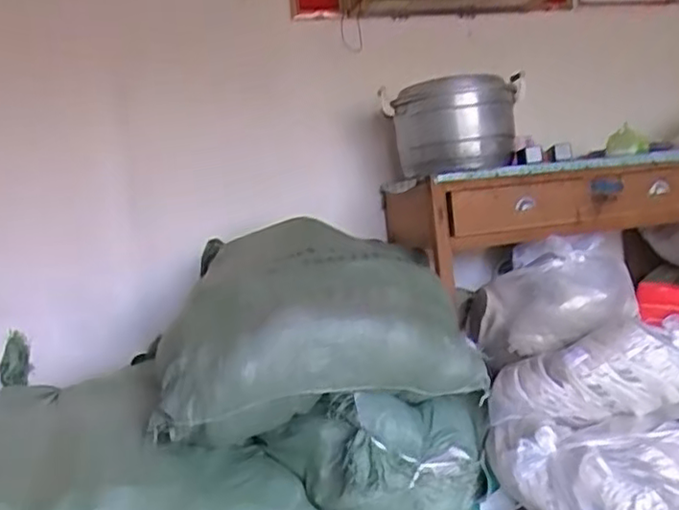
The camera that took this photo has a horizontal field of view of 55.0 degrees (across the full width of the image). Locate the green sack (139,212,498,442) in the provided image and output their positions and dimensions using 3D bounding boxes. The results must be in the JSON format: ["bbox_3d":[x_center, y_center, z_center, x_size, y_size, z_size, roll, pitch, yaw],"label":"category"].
[{"bbox_3d":[-0.109,0.175,1.702,0.770,0.425,0.507,-8,5,-18],"label":"green sack"}]

